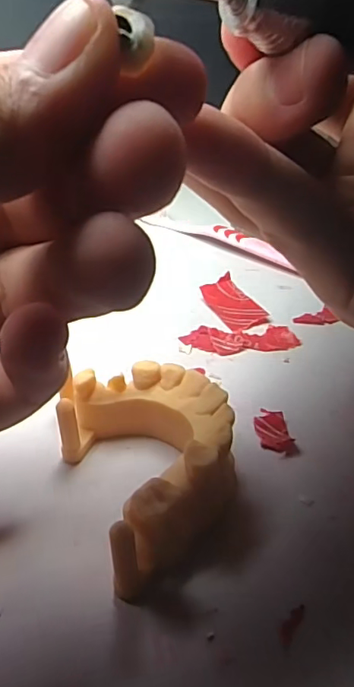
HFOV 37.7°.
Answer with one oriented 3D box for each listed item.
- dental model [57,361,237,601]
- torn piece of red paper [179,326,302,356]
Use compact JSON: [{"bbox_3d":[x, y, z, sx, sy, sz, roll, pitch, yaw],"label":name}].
[{"bbox_3d":[-0.005,0.027,0.131,0.039,0.021,0.056,-15,34,-20],"label":"dental model"},{"bbox_3d":[0.023,-0.002,0.192,0.042,0.004,0.015,-4,32,-3],"label":"torn piece of red paper"}]

